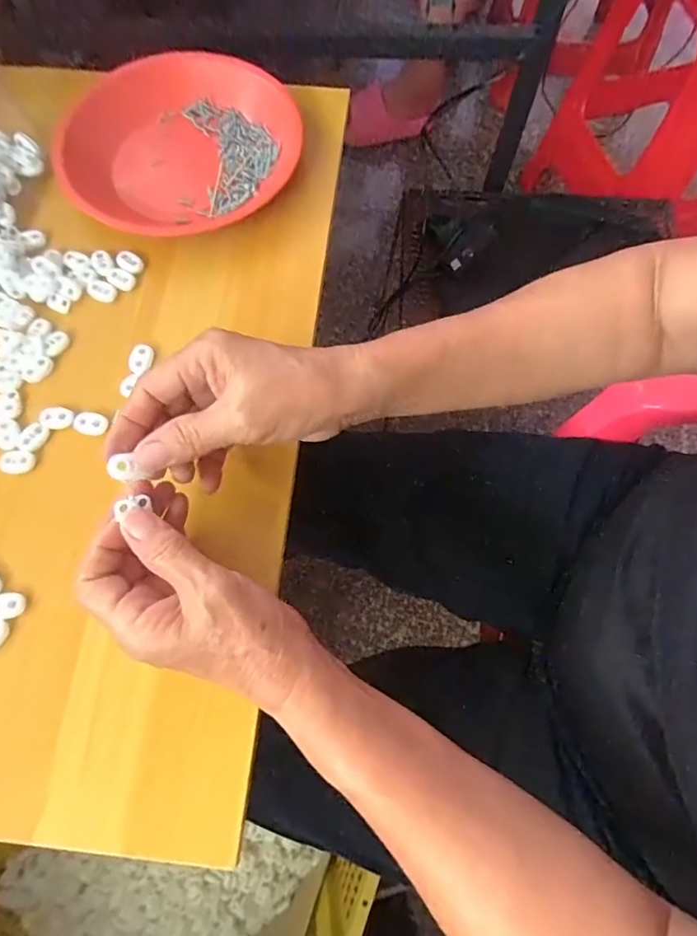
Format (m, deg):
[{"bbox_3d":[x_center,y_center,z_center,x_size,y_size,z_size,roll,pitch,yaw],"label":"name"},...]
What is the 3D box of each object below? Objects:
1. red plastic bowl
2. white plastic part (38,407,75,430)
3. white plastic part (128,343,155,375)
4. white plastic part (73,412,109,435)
[{"bbox_3d":[-0.144,-0.280,0.429,0.190,0.030,0.190,0,71,0],"label":"red plastic bowl"},{"bbox_3d":[-0.204,-0.035,0.351,0.023,0.004,0.015,10,71,4],"label":"white plastic part"},{"bbox_3d":[-0.151,-0.080,0.366,0.016,0.006,0.022,9,71,3],"label":"white plastic part"},{"bbox_3d":[-0.179,-0.031,0.349,0.023,0.005,0.015,13,71,5],"label":"white plastic part"}]

